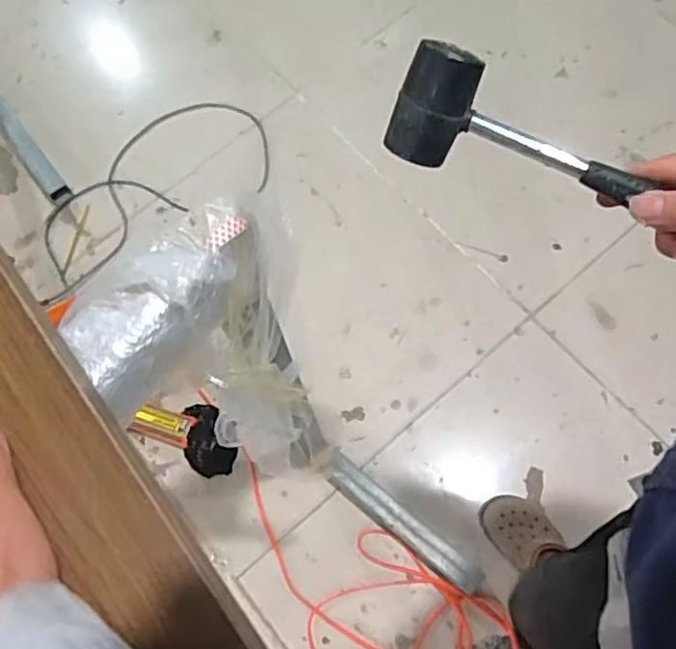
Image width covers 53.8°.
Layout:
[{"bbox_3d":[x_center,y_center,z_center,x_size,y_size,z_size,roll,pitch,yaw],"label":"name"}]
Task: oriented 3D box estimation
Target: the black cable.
[{"bbox_3d":[-0.453,-0.326,1.556,0.631,0.041,0.294,-33,72,-8],"label":"black cable"}]

